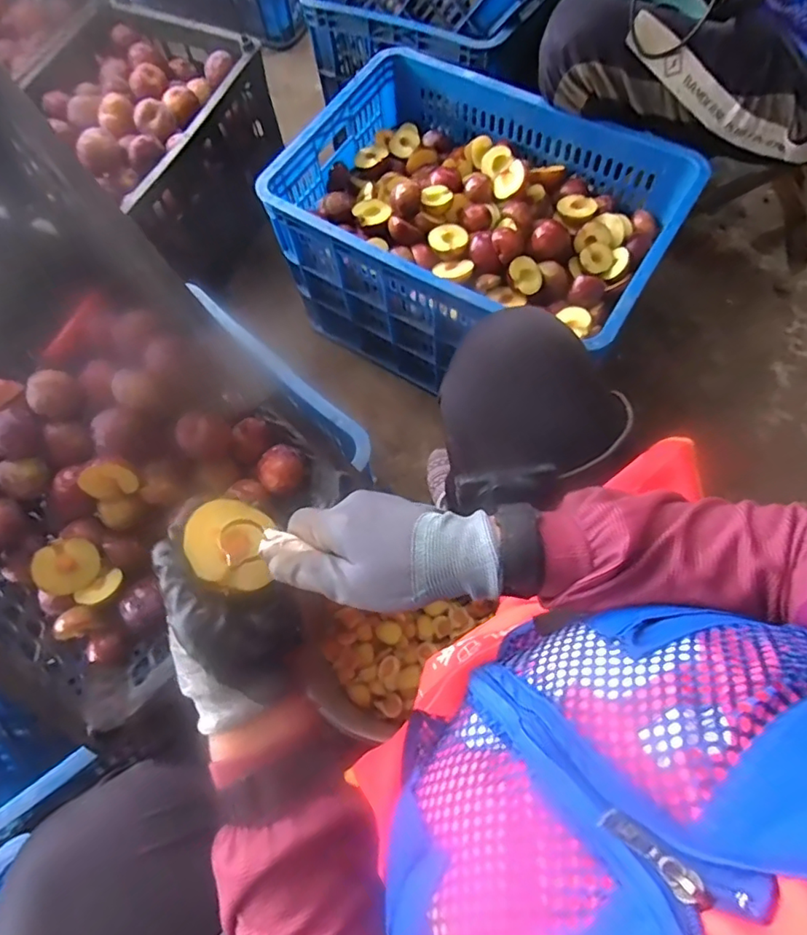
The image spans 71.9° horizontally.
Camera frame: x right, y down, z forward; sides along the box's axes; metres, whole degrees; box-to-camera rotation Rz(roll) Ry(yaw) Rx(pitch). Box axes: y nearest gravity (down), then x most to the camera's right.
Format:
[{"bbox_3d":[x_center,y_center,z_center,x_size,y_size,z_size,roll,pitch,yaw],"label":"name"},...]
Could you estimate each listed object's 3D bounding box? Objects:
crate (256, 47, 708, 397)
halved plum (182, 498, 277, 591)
[{"bbox_3d":[0.107,-0.368,0.916,0.541,0.290,0.375,31,74,11],"label":"crate"},{"bbox_3d":[-0.117,0.047,0.367,0.052,0.030,0.055,19,59,-21],"label":"halved plum"}]

